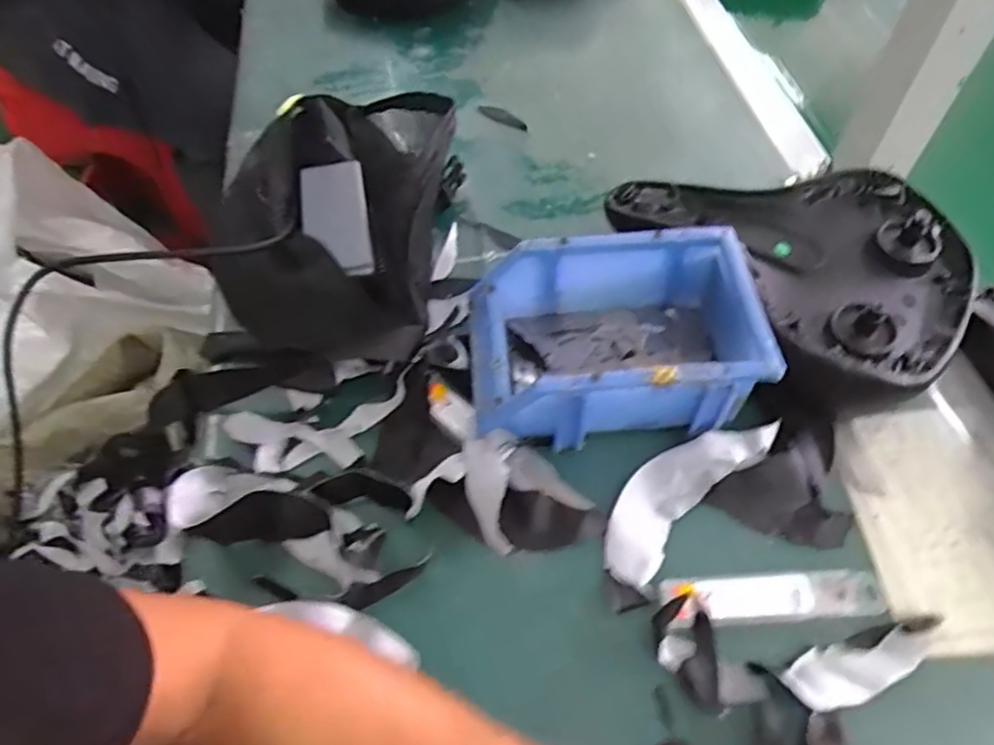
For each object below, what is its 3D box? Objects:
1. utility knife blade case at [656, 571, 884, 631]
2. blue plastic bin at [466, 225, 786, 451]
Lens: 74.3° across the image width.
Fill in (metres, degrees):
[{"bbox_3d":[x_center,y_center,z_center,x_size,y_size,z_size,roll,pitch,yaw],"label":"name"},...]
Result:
[{"bbox_3d":[0.157,0.126,0.366,0.125,0.014,0.025,-3,56,-1],"label":"utility knife blade case"},{"bbox_3d":[0.072,-0.021,0.426,0.171,0.075,0.116,-4,56,-2],"label":"blue plastic bin"}]

